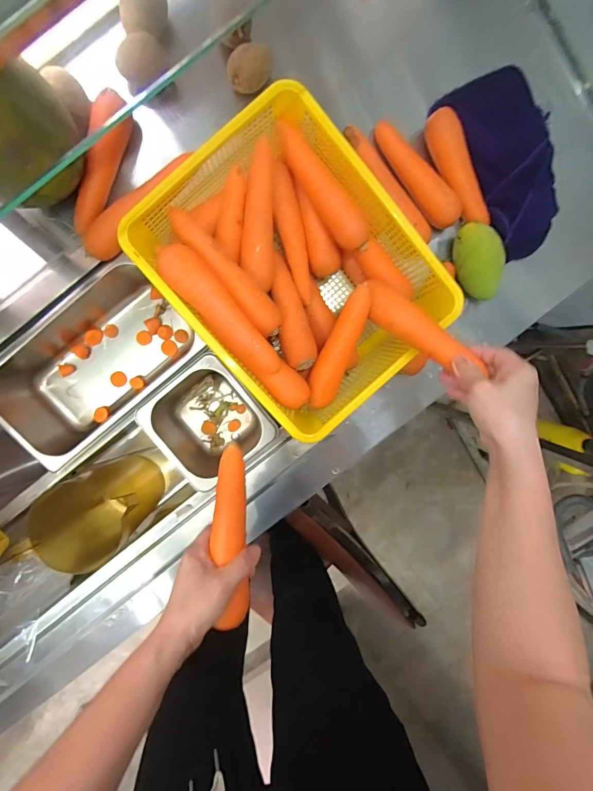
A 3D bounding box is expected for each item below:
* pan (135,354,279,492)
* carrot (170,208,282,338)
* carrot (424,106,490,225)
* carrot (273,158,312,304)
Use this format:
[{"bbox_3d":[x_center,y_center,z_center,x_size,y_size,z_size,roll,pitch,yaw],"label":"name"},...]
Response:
[{"bbox_3d":[-0.147,0.041,0.621,0.172,0.094,0.170,43,92,-9],"label":"pan"},{"bbox_3d":[-0.081,-0.146,0.442,0.037,0.038,0.173,-40,99,1],"label":"carrot"},{"bbox_3d":[0.230,-0.319,0.529,0.035,0.034,0.159,-31,99,0],"label":"carrot"},{"bbox_3d":[-0.003,-0.202,0.477,0.034,0.031,0.161,-14,99,-3],"label":"carrot"}]

